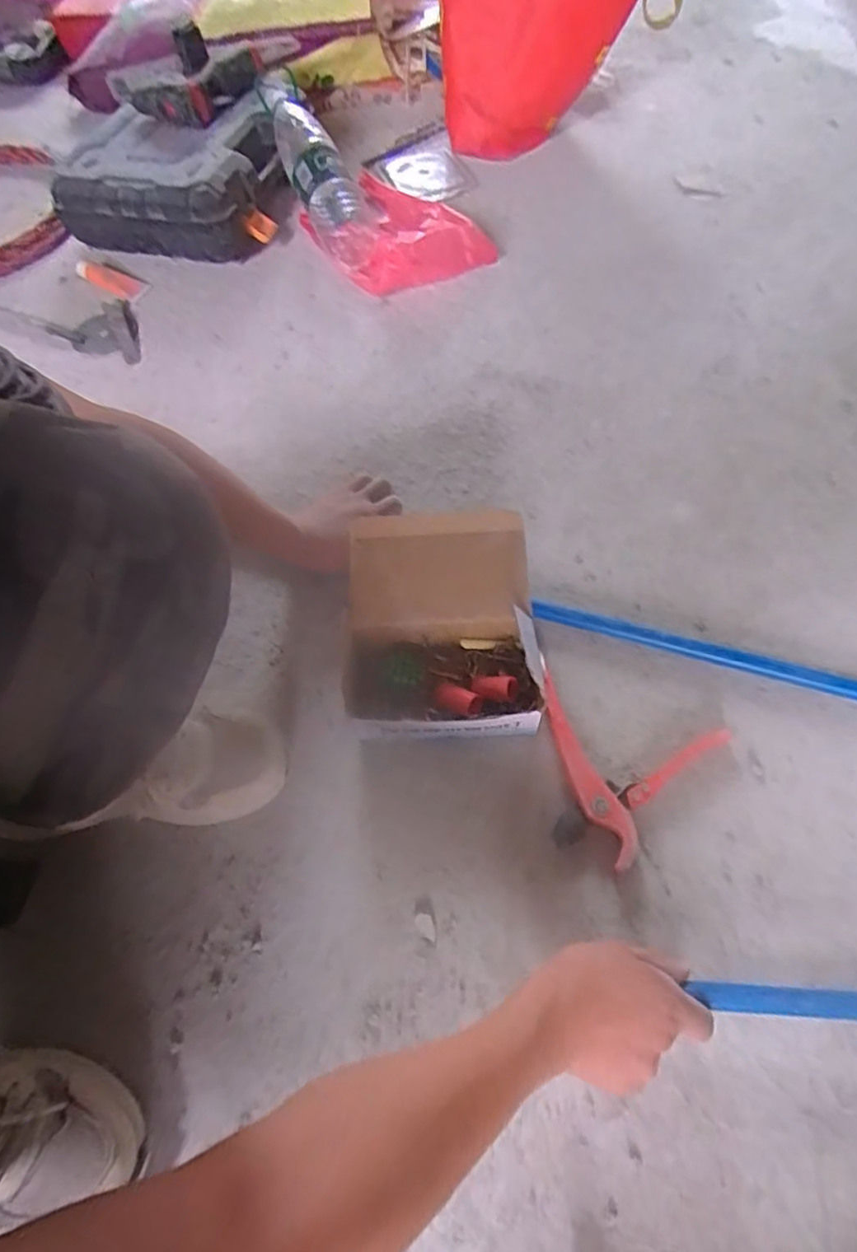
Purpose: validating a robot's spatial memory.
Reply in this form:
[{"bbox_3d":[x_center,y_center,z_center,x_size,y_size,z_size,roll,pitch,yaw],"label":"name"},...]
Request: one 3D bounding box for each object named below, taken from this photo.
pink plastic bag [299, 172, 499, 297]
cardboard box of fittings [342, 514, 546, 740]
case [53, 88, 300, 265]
[{"bbox_3d":[-0.062,-0.648,1.019,0.208,0.063,0.299,-34,65,-14],"label":"pink plastic bag"},{"bbox_3d":[0.012,0.002,0.640,0.184,0.097,0.209,-3,61,2],"label":"cardboard box of fittings"},{"bbox_3d":[-0.406,-0.751,1.064,0.382,0.116,0.287,14,63,11],"label":"case"}]

